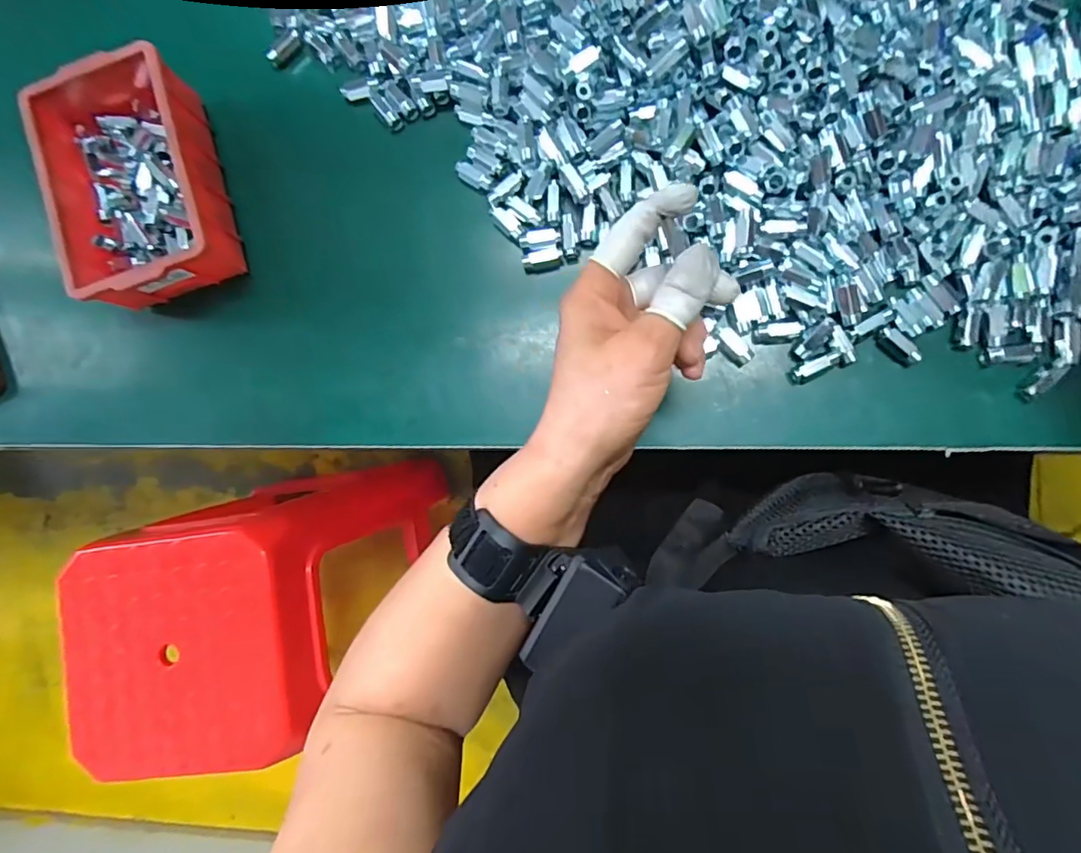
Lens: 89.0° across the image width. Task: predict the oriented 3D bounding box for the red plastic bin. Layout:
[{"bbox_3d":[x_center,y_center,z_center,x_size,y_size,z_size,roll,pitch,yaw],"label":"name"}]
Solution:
[{"bbox_3d":[-0.271,-0.165,0.381,0.103,0.073,0.155,-16,94,8],"label":"red plastic bin"}]

